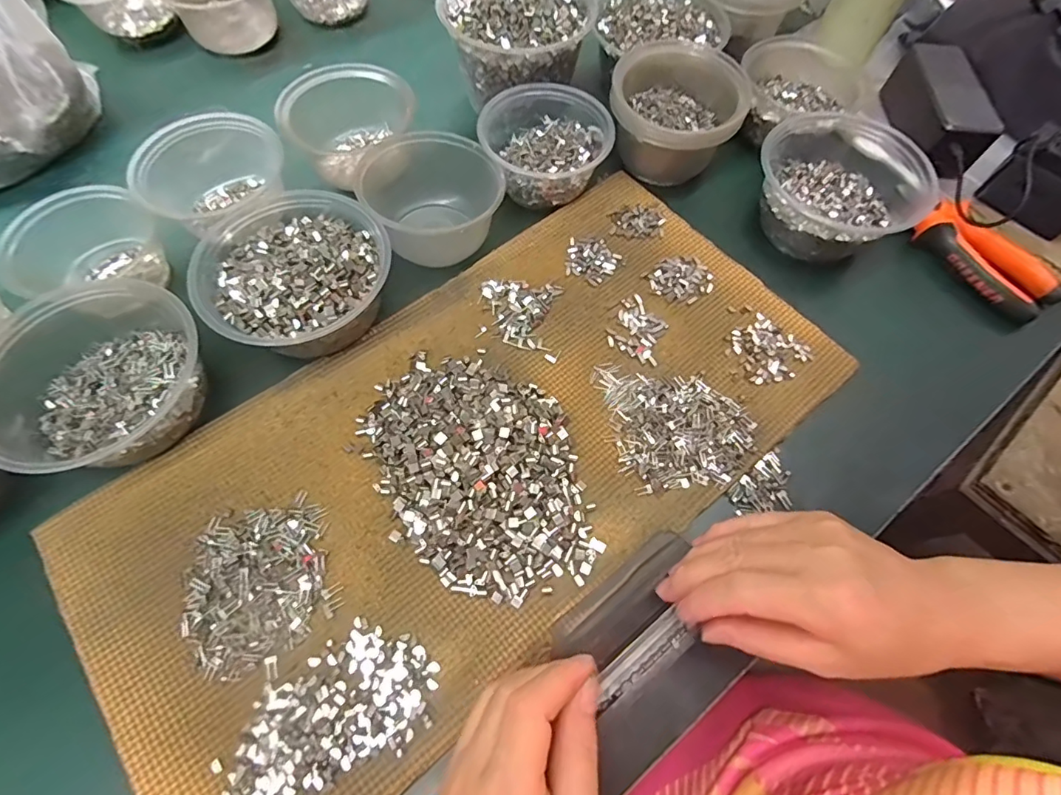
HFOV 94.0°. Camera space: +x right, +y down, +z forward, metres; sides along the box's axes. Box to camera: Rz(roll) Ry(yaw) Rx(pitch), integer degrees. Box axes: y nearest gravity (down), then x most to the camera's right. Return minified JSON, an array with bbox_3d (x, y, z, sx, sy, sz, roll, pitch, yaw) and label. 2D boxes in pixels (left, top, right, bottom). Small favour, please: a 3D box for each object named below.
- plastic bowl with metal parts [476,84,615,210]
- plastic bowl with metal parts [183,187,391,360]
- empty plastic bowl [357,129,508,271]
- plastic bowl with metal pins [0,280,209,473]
[{"bbox_3d":[0.012,-0.236,0.452,0.113,0.052,0.123,0,65,-1],"label":"plastic bowl with metal parts"},{"bbox_3d":[-0.178,-0.092,0.380,0.138,0.056,0.131,0,65,-1],"label":"plastic bowl with metal parts"},{"bbox_3d":[-0.083,-0.172,0.421,0.102,0.050,0.102,0,65,-1],"label":"empty plastic bowl"},{"bbox_3d":[-0.296,-0.012,0.338,0.127,0.058,0.129,0,65,-1],"label":"plastic bowl with metal pins"}]

